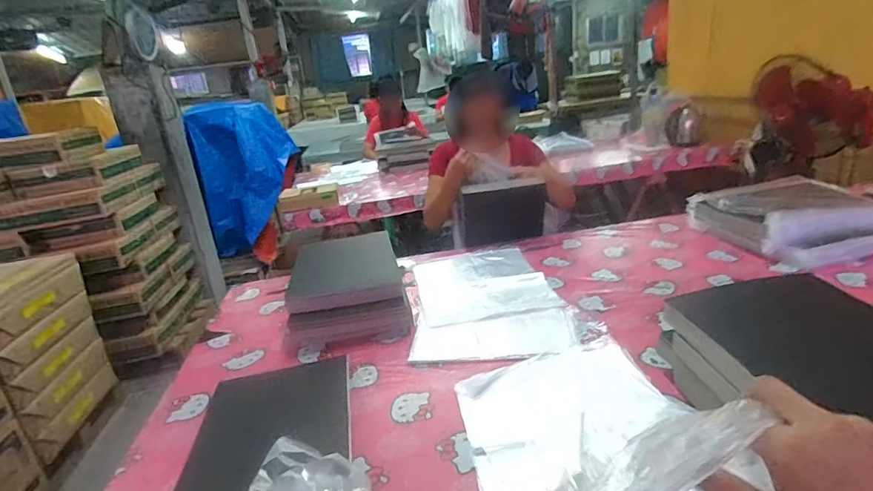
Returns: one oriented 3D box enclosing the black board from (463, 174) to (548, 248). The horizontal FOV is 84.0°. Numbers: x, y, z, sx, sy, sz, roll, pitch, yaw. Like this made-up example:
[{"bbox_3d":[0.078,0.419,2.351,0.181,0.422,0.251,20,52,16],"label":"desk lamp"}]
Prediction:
[{"bbox_3d":[0.208,-0.102,1.504,0.243,0.197,0.032,-4,24,10],"label":"black board"}]

